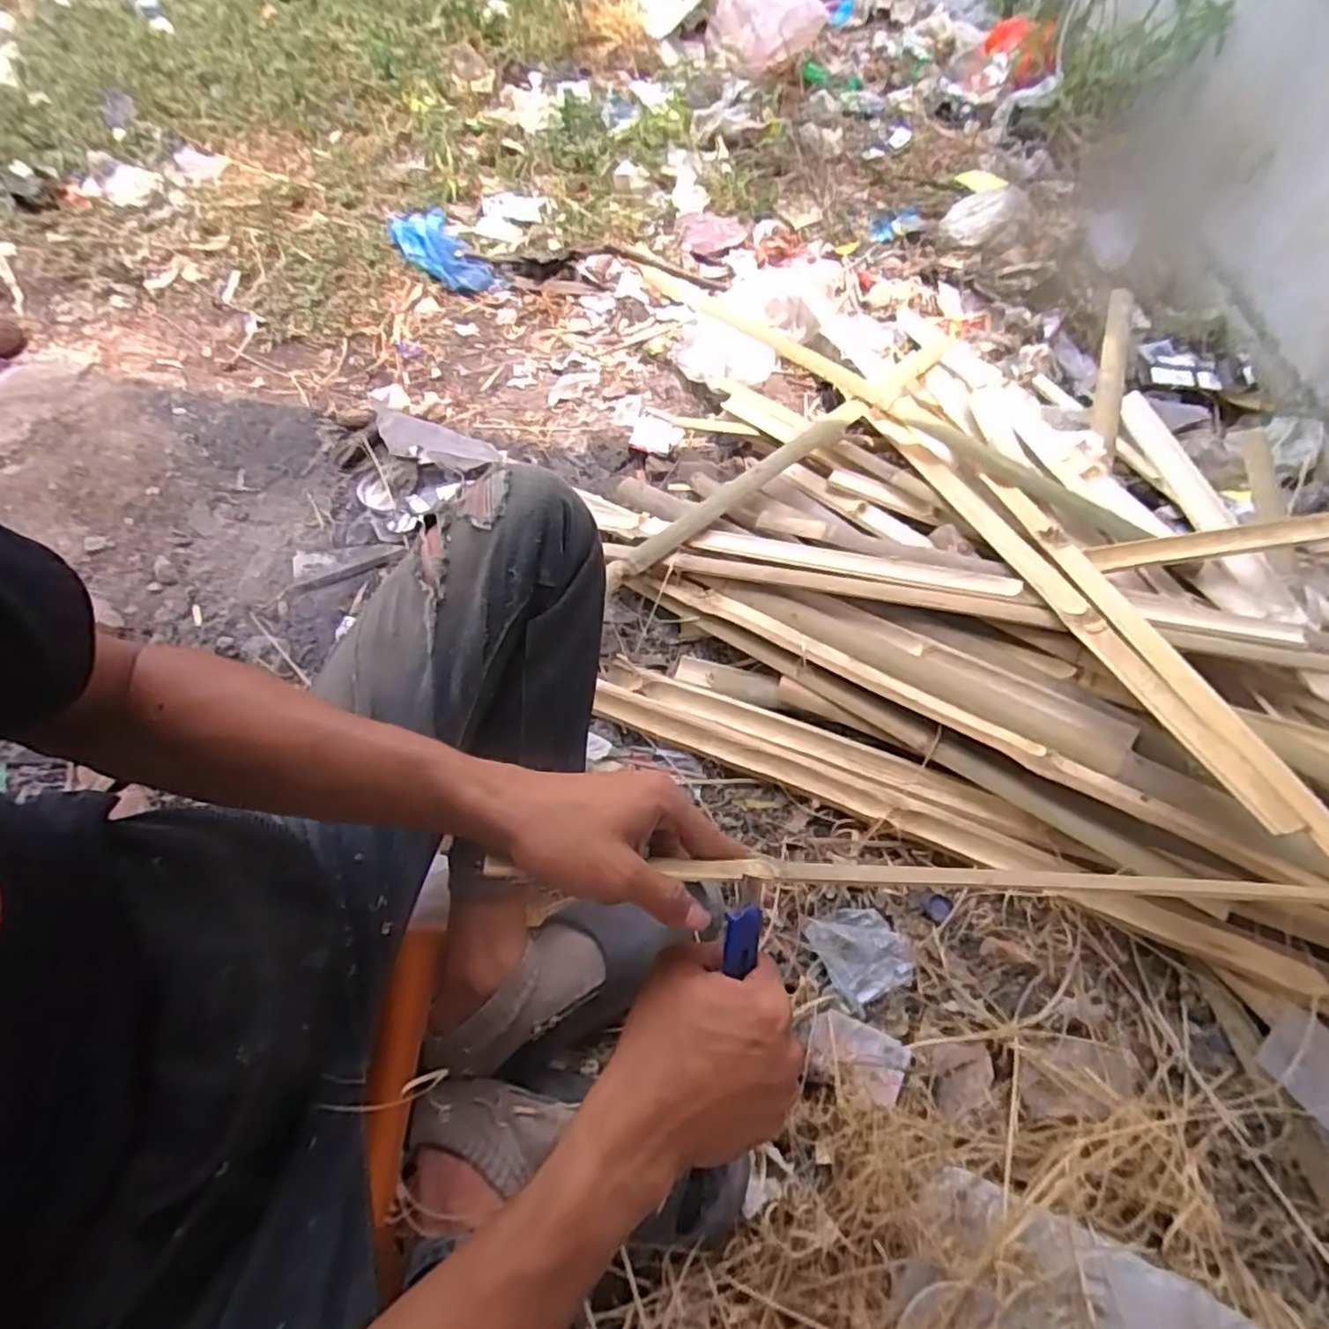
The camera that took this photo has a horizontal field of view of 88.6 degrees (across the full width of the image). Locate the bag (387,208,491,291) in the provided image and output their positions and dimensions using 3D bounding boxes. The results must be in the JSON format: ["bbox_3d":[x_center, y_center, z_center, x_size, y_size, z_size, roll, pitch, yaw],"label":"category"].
[{"bbox_3d":[-0.433,-0.790,1.293,0.246,0.051,0.112,40,68,5],"label":"bag"}]

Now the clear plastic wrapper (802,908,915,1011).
[{"bbox_3d":[0.206,0.299,0.715,0.087,0.020,0.090,-21,62,-16],"label":"clear plastic wrapper"}]

